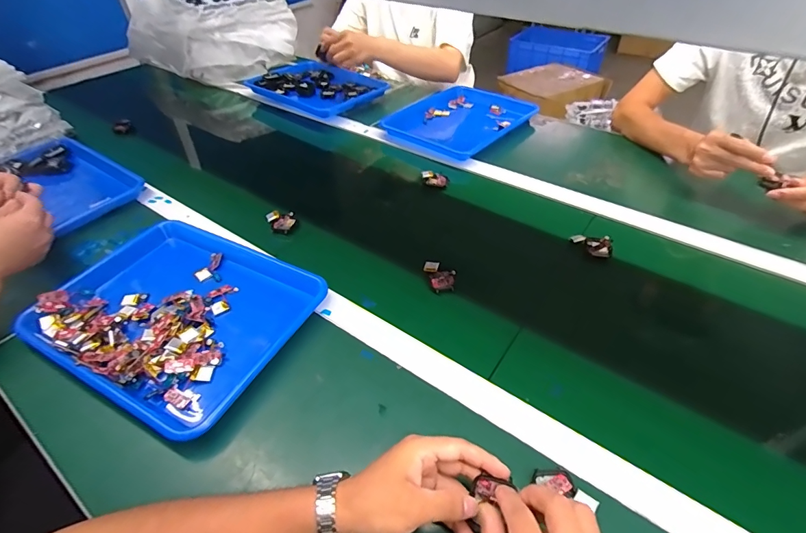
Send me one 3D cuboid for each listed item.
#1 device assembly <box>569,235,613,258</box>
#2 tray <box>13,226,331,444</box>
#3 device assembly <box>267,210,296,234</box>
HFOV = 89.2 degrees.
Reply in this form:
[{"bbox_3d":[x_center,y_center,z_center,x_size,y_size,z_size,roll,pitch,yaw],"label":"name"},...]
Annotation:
[{"bbox_3d":[0.293,-0.037,0.633,0.063,0.025,0.025,26,50,27],"label":"device assembly"},{"bbox_3d":[-0.290,0.050,0.536,0.326,0.035,0.258,19,47,21],"label":"tray"},{"bbox_3d":[-0.210,-0.076,0.694,0.047,0.027,0.040,10,45,12],"label":"device assembly"}]

